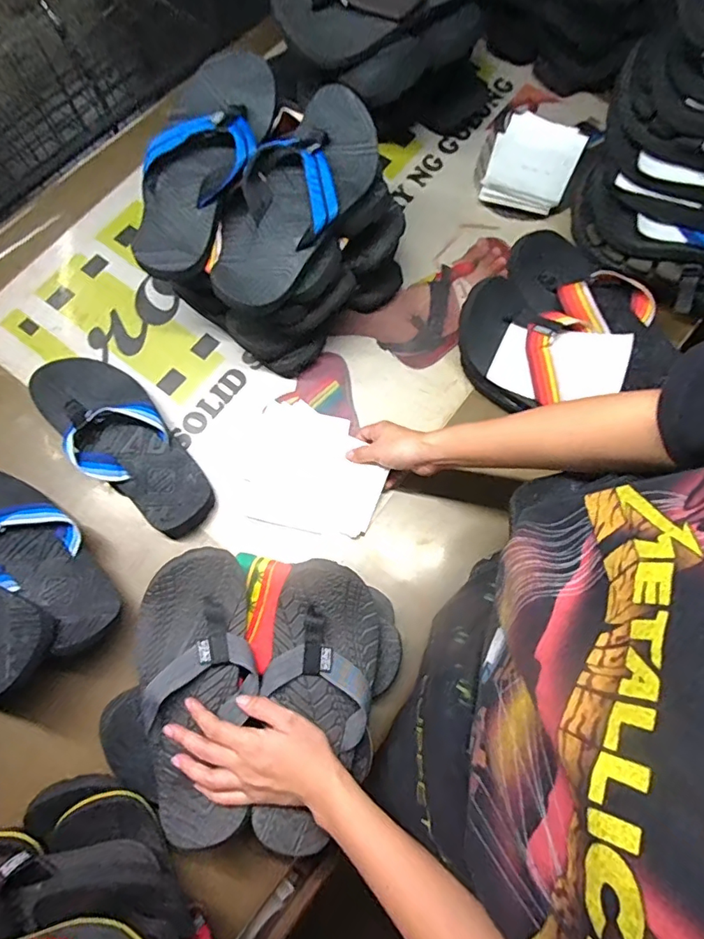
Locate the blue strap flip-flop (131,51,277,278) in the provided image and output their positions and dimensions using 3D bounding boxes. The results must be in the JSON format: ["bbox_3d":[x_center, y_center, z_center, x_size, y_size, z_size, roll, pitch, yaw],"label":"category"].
[{"bbox_3d":[-0.168,-0.332,0.550,0.117,0.051,0.251,25,92,7],"label":"blue strap flip-flop"}]

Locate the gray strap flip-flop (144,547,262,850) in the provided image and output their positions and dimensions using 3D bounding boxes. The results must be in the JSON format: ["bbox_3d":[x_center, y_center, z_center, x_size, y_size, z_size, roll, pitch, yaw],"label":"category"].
[{"bbox_3d":[-0.149,0.207,0.479,0.108,0.035,0.250,-3,78,-1],"label":"gray strap flip-flop"}]

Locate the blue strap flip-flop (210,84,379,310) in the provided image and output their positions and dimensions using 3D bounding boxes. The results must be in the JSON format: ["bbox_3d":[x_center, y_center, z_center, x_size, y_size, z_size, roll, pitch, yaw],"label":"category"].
[{"bbox_3d":[-0.069,-0.286,0.540,0.128,0.044,0.249,32,90,9],"label":"blue strap flip-flop"}]

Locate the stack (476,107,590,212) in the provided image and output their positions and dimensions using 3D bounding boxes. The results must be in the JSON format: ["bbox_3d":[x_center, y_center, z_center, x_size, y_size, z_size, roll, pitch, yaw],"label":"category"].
[{"bbox_3d":[0.266,-0.453,0.755,0.122,0.032,0.162,25,75,7],"label":"stack"}]

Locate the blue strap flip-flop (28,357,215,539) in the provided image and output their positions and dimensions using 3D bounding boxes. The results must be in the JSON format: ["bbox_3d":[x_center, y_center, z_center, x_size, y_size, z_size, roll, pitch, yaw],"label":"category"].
[{"bbox_3d":[-0.281,-0.036,0.615,0.111,0.055,0.265,-40,77,-11],"label":"blue strap flip-flop"}]

